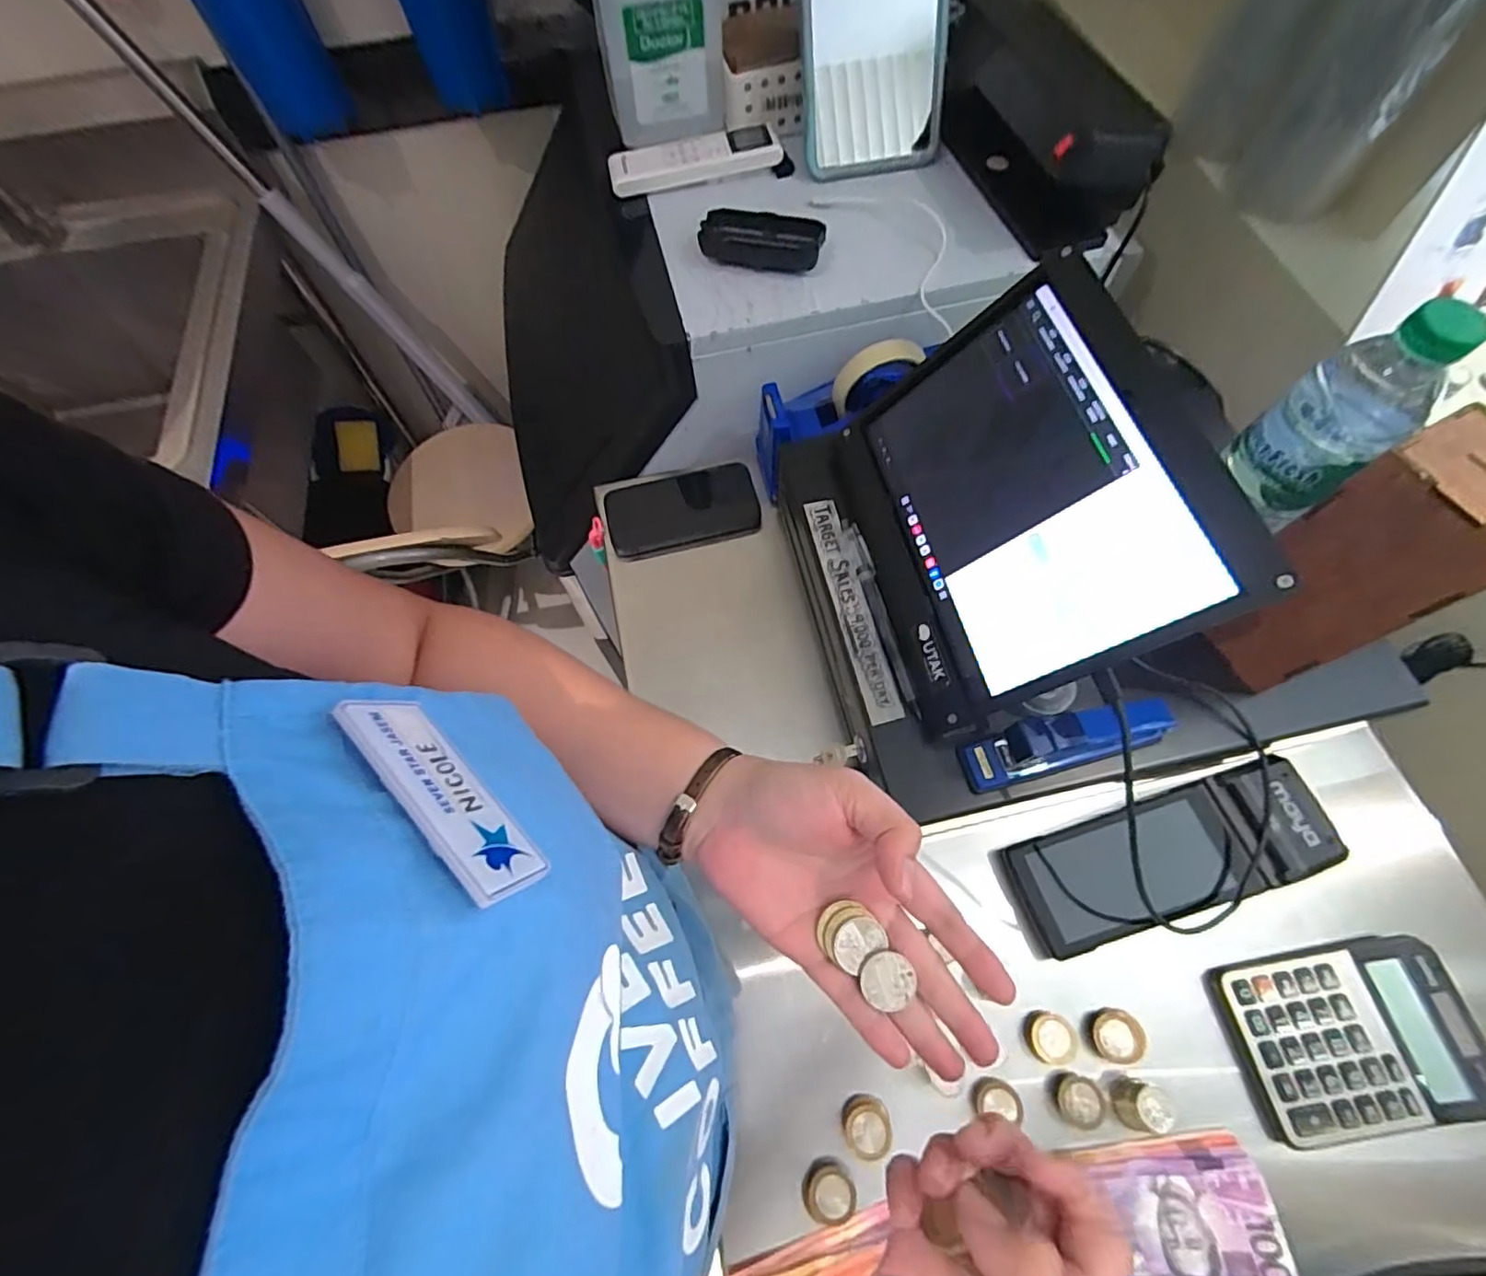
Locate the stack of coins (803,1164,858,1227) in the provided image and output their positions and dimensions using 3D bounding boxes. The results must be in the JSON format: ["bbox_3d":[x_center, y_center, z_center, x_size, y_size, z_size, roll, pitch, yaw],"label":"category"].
[{"bbox_3d":[0.055,0.353,0.397,0.031,0.007,0.029,35,72,17],"label":"stack of coins"}]

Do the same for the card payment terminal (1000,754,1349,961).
[{"bbox_3d":[0.308,0.159,0.457,0.217,0.051,0.083,-17,66,-5],"label":"card payment terminal"}]

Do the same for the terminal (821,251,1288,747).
[{"bbox_3d":[0.175,-0.091,0.417,0.165,0.143,0.262,-10,66,-2],"label":"terminal"}]

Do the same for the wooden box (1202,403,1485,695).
[{"bbox_3d":[0.356,-0.043,0.364,0.071,0.155,0.082,-22,66,-7],"label":"wooden box"}]

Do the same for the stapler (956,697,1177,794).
[{"bbox_3d":[0.212,0.066,0.403,0.133,0.057,0.031,-13,66,-3],"label":"stapler"}]

